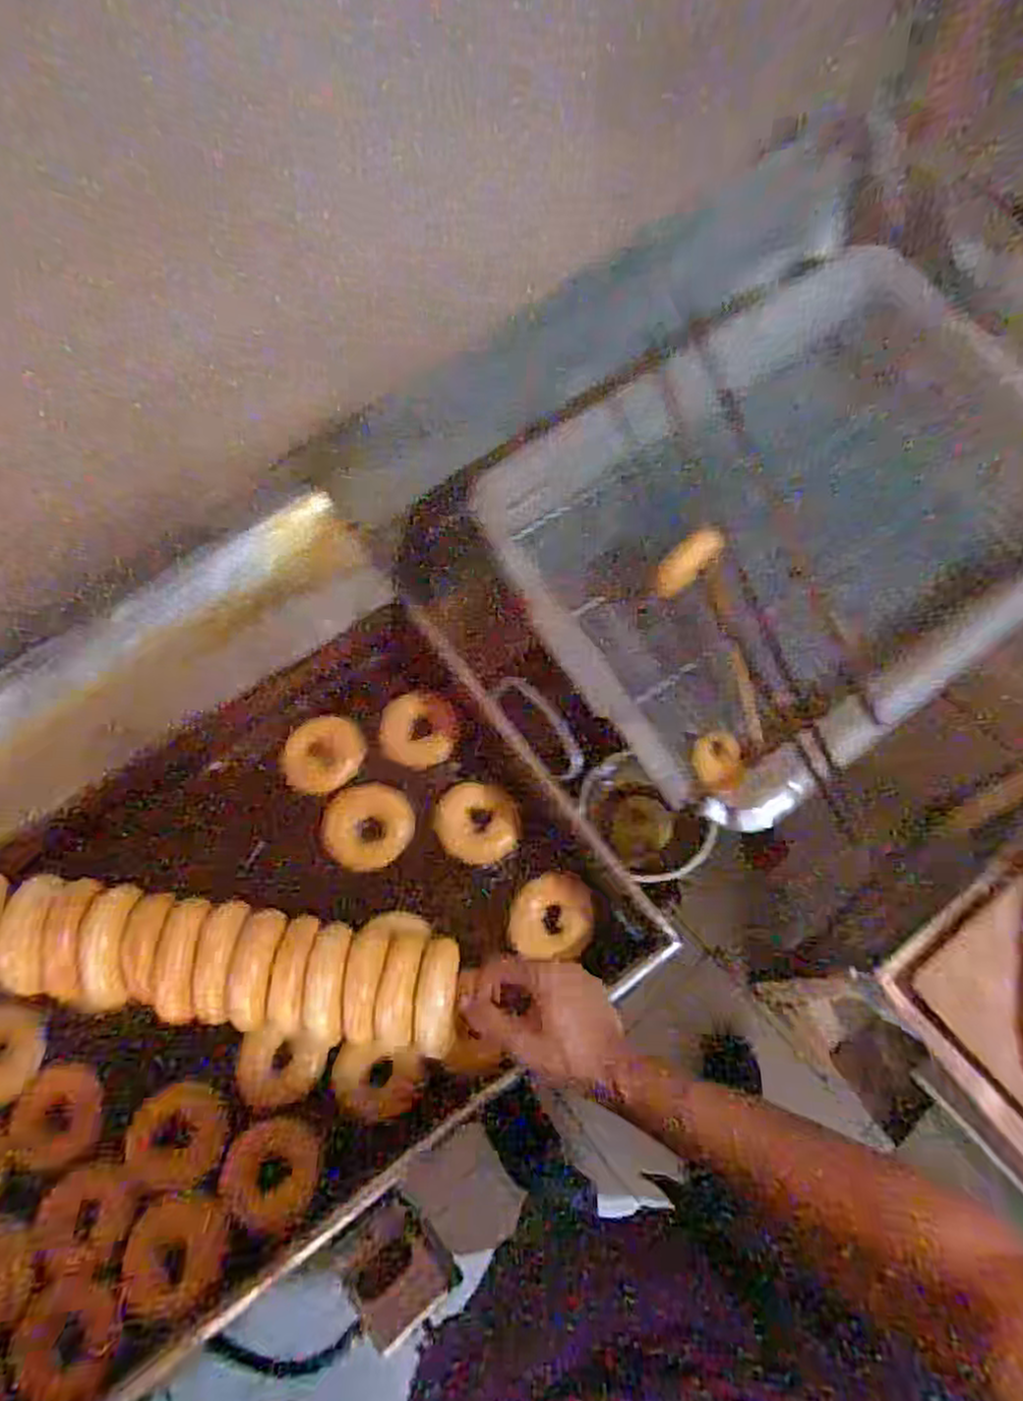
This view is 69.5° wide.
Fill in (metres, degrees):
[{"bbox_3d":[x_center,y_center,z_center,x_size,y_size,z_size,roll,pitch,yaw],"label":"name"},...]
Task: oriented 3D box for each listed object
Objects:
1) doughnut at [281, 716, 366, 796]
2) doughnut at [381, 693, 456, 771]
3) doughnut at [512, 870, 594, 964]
[{"bbox_3d":[-0.214,0.059,0.830,0.086,0.020,0.084,37,75,-13],"label":"doughnut"},{"bbox_3d":[-0.106,0.036,0.846,0.082,0.029,0.081,-1,69,2],"label":"doughnut"},{"bbox_3d":[0.043,0.225,0.776,0.084,0.027,0.081,-1,69,2],"label":"doughnut"}]

